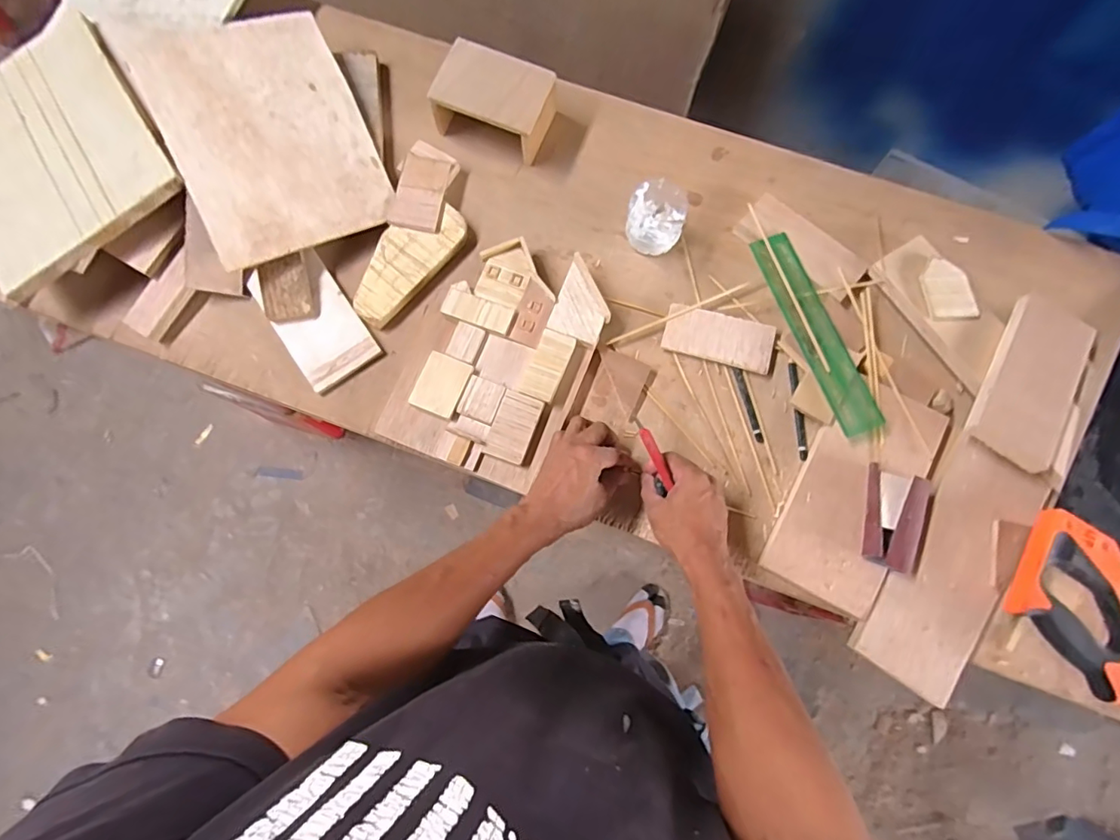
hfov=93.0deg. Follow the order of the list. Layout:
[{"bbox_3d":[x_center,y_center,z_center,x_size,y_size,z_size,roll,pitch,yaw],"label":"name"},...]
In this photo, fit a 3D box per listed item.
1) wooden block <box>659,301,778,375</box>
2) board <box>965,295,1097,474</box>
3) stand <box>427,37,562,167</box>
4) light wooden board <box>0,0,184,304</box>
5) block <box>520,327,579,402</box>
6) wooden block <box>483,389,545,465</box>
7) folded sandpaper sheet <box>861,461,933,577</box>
[{"bbox_3d":[0.187,-0.097,0.624,0.125,0.008,0.060,16,77,3],"label":"wooden block"},{"bbox_3d":[0.520,-0.046,0.580,0.091,0.020,0.197,32,74,5],"label":"board"},{"bbox_3d":[-0.078,-0.391,0.660,0.134,0.071,0.096,20,77,4],"label":"stand"},{"bbox_3d":[-0.604,-0.325,0.624,0.231,0.022,0.321,-34,76,-1],"label":"light wooden board"},{"bbox_3d":[-0.013,-0.061,0.607,0.040,0.025,0.080,22,77,5],"label":"block"},{"bbox_3d":[-0.051,0.009,0.589,0.046,0.014,0.074,20,77,4],"label":"wooden block"},{"bbox_3d":[0.352,0.103,0.558,0.057,0.032,0.105,11,77,2],"label":"folded sandpaper sheet"}]

